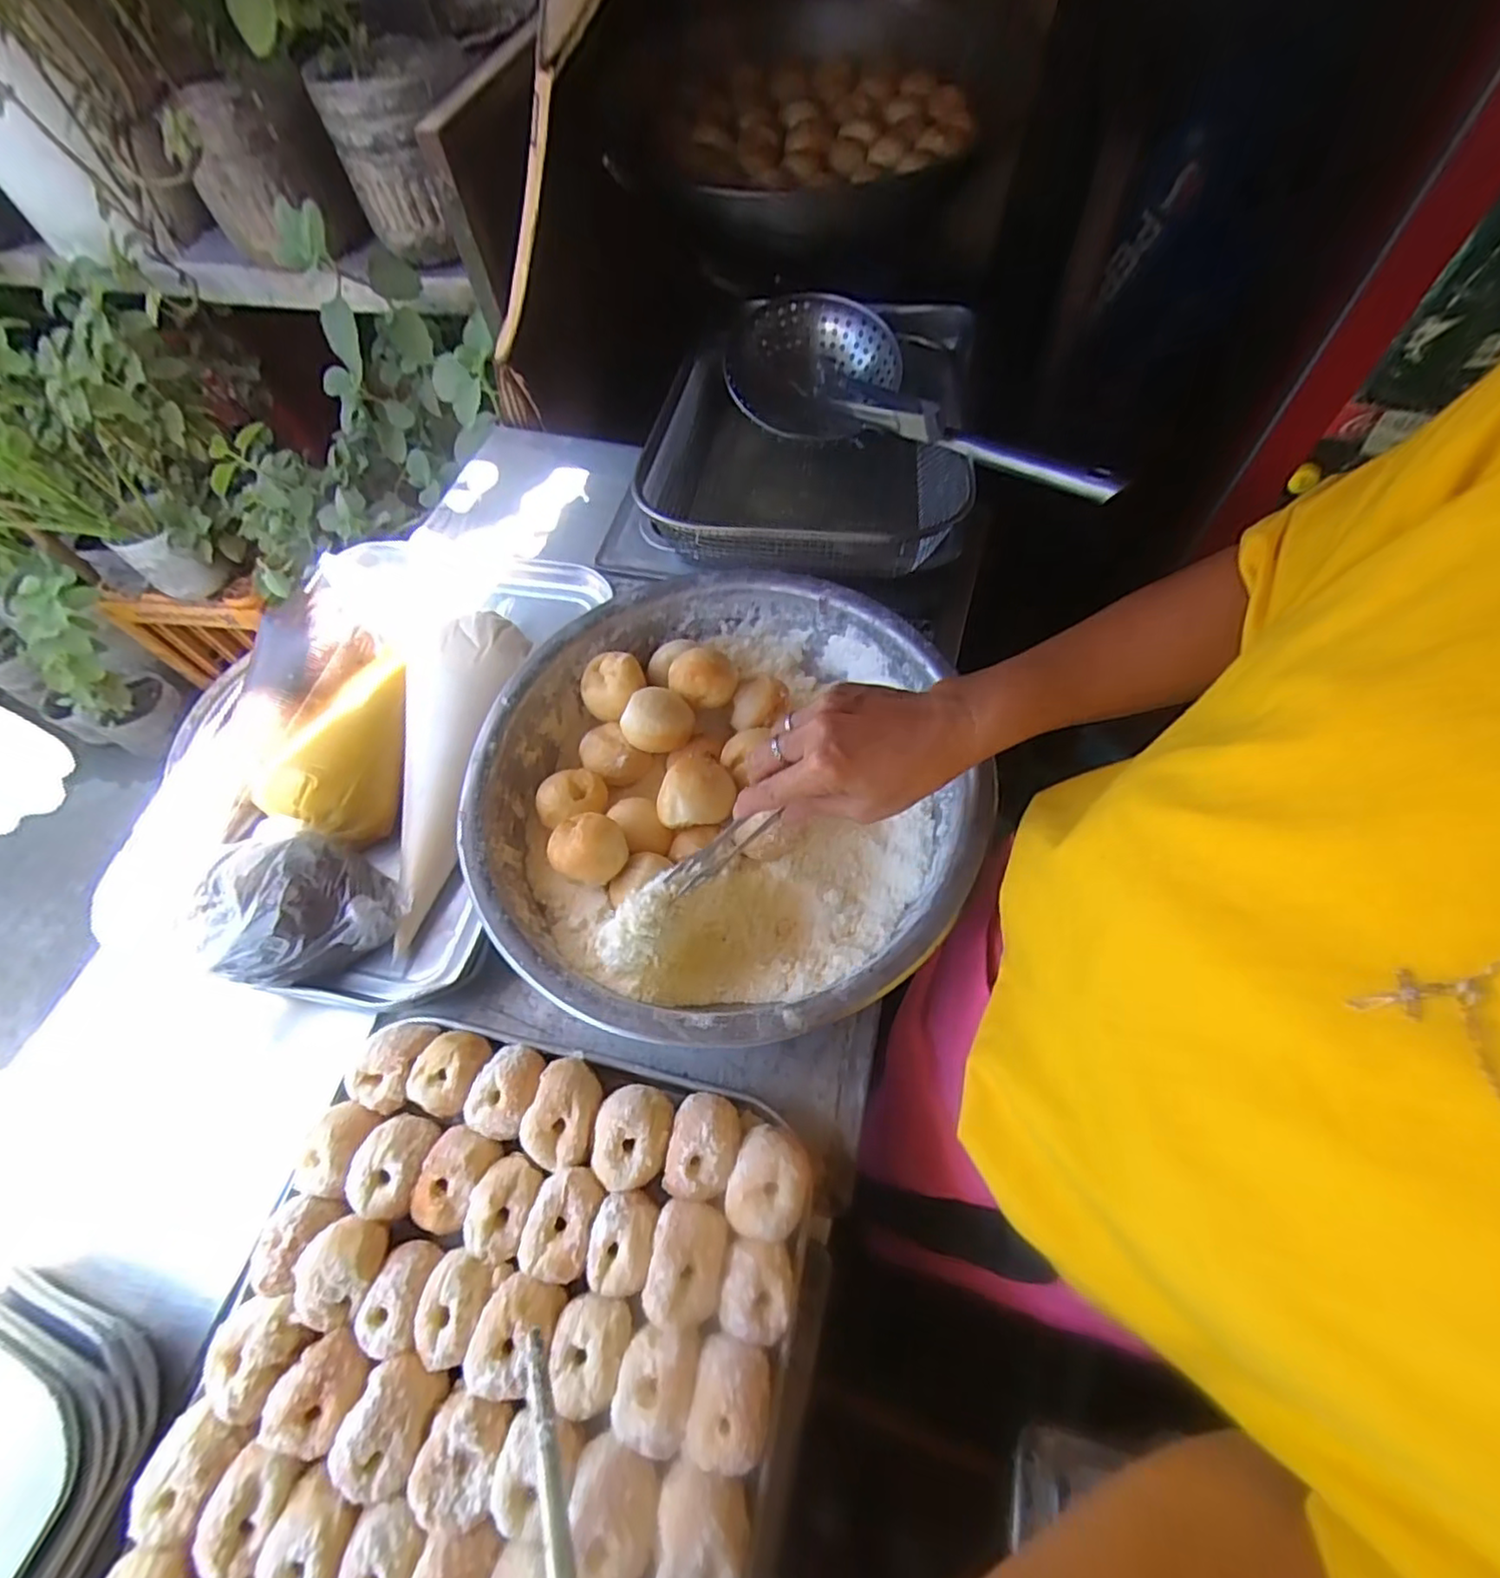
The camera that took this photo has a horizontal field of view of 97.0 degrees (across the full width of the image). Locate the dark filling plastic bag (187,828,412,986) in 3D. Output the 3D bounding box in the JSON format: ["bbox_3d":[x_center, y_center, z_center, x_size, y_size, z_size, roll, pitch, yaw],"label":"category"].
[{"bbox_3d":[-0.301,0.080,0.433,0.100,0.063,0.103,29,67,17],"label":"dark filling plastic bag"}]

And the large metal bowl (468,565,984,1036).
[{"bbox_3d":[-0.022,0.001,0.456,0.311,0.082,0.317,-1,62,3],"label":"large metal bowl"}]

